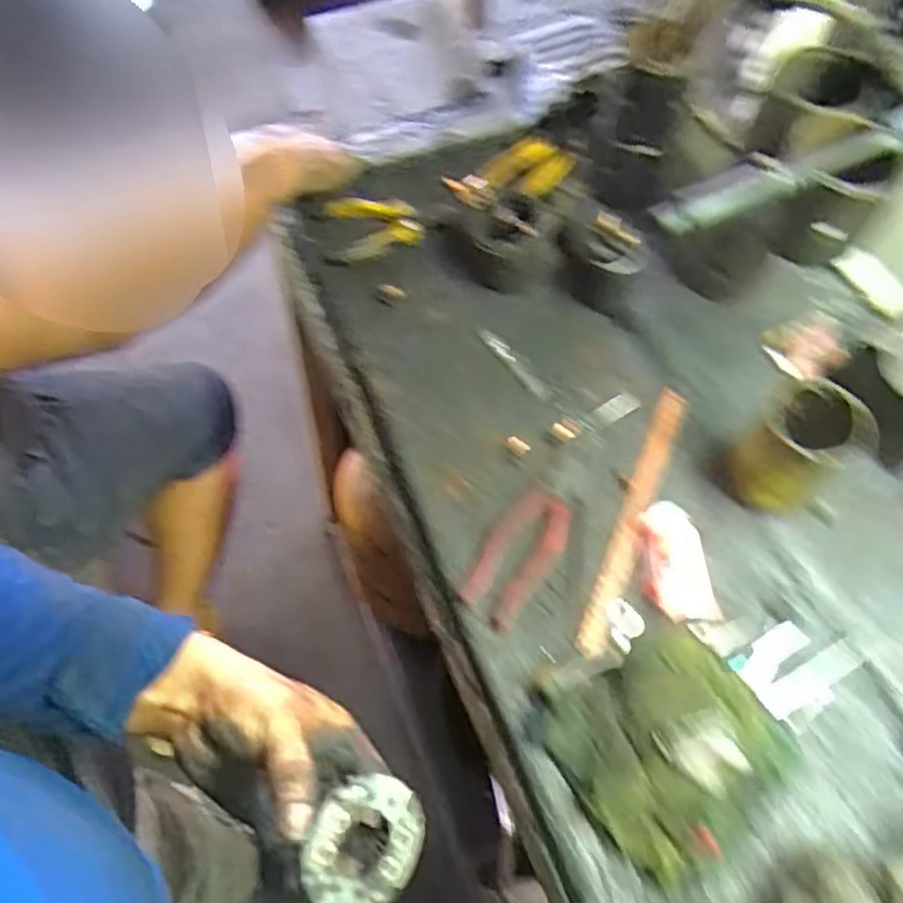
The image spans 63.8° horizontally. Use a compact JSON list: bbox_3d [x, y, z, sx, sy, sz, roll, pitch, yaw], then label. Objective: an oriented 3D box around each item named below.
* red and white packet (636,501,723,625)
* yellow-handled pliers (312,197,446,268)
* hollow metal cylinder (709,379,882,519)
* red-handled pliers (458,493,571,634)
[{"bbox_3d":[0.187,0.095,0.613,0.048,0.029,0.101,-6,61,-6],"label":"red and white packet"},{"bbox_3d":[-0.081,-0.248,0.808,0.141,0.034,0.089,-3,61,-4],"label":"yellow-handled pliers"},{"bbox_3d":[0.297,-0.005,0.614,0.089,0.107,0.077,-30,66,-17],"label":"hollow metal cylinder"},{"bbox_3d":[0.056,0.088,0.622,0.056,0.019,0.116,35,65,16],"label":"red-handled pliers"}]

